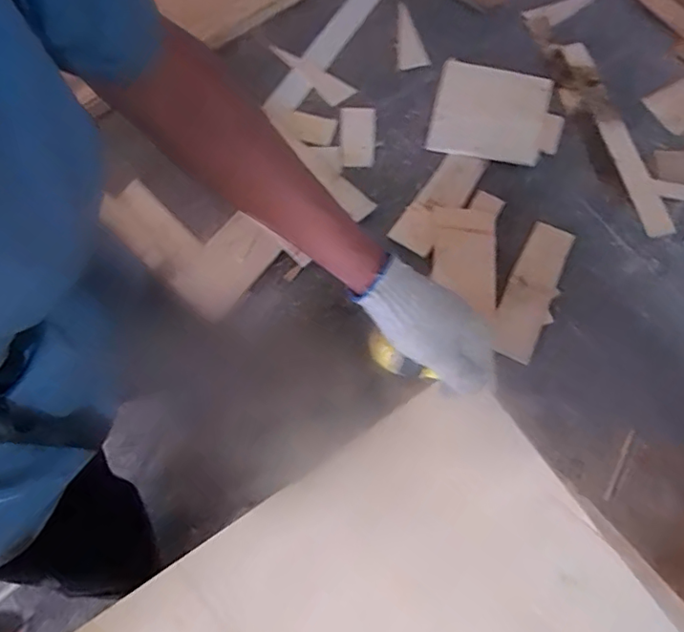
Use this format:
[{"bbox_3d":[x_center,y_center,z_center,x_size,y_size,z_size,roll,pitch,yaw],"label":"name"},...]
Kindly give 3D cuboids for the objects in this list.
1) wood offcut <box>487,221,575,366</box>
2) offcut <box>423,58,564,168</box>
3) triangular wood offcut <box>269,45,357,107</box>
[{"bbox_3d":[0.541,-0.074,1.542,0.138,0.024,0.391,24,83,14],"label":"wood offcut"},{"bbox_3d":[0.490,-0.642,1.716,0.396,0.029,0.333,14,75,4],"label":"offcut"},{"bbox_3d":[-0.110,-0.813,1.806,0.085,0.020,0.358,-44,70,-9],"label":"triangular wood offcut"}]

